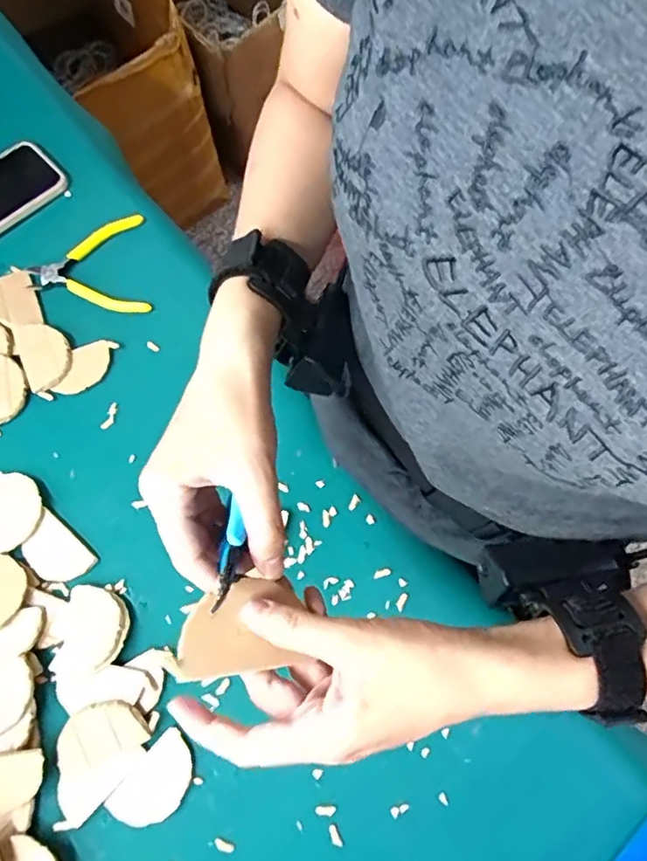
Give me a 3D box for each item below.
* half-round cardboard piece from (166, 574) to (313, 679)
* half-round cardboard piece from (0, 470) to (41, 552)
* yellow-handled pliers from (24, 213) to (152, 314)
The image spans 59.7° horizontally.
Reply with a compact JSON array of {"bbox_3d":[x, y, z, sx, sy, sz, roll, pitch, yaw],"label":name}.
[{"bbox_3d":[-0.043,0.095,0.272,0.062,0.004,0.042,-2,71,-24],"label":"half-round cardboard piece"},{"bbox_3d":[-0.271,0.067,0.496,0.041,0.004,0.070,-12,72,-5],"label":"half-round cardboard piece"},{"bbox_3d":[-0.237,-0.166,0.572,0.111,0.012,0.108,-7,72,-3],"label":"yellow-handled pliers"}]

